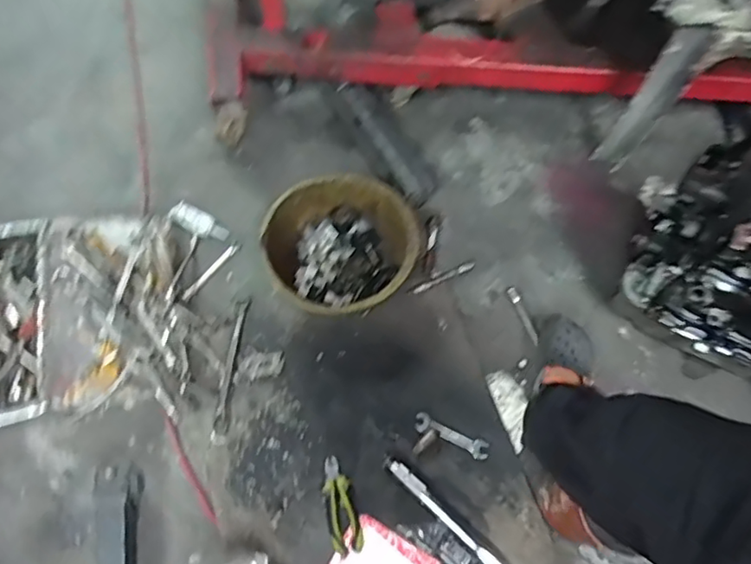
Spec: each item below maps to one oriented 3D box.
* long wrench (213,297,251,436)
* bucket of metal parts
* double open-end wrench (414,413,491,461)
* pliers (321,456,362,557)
[{"bbox_3d":[-0.303,0.172,1.229,0.029,0.011,0.289,5,68,0],"label":"long wrench"},{"bbox_3d":[-0.071,-0.068,1.251,0.328,0.116,0.300,-4,68,-3],"label":"bucket of metal parts"},{"bbox_3d":[0.155,0.314,1.180,0.156,0.006,0.039,24,69,8],"label":"double open-end wrench"},{"bbox_3d":[-0.069,0.431,1.121,0.059,0.015,0.178,-11,69,-6],"label":"pliers"}]

